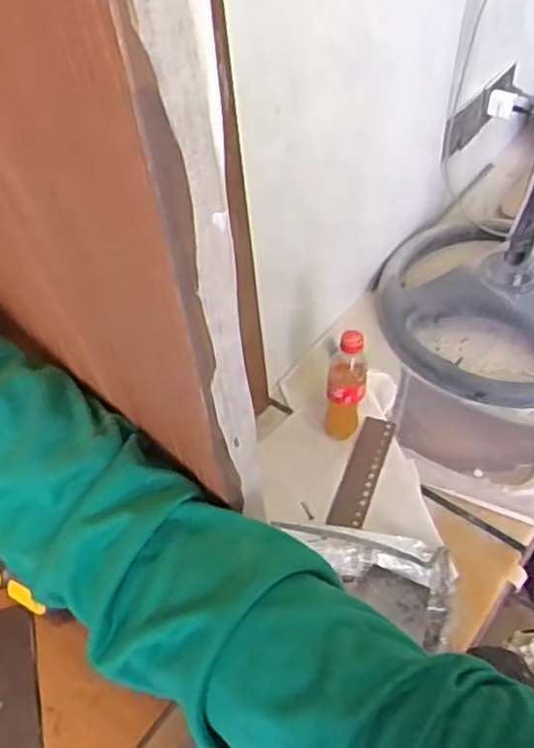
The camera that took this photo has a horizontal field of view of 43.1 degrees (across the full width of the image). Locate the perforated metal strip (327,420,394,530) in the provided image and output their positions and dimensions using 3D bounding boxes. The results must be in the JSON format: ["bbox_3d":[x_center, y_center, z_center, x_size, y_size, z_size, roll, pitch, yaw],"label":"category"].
[{"bbox_3d":[0.133,0.133,0.936,0.046,0.009,0.178,13,58,22],"label":"perforated metal strip"}]

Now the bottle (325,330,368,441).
[{"bbox_3d":[0.106,0.018,0.909,0.053,0.161,0.061,4,51,8],"label":"bottle"}]

